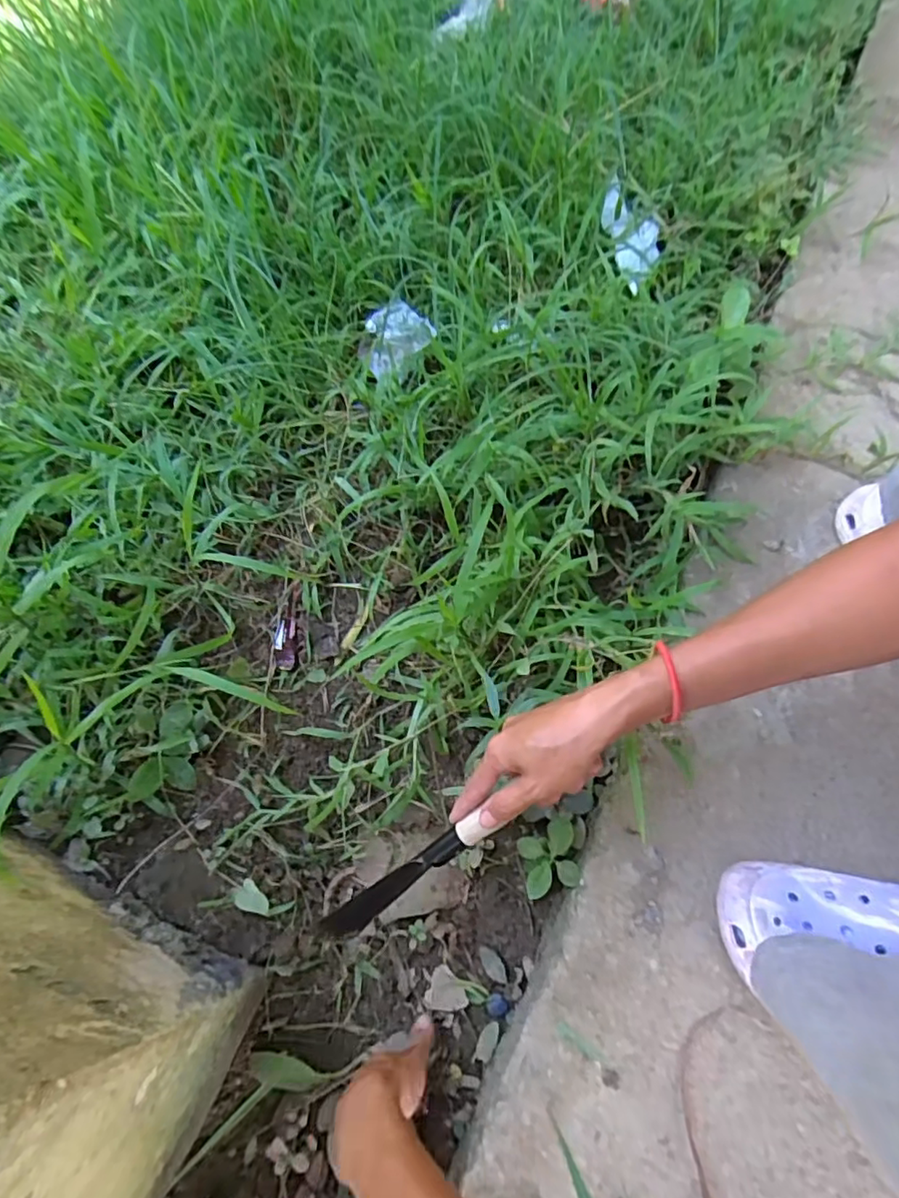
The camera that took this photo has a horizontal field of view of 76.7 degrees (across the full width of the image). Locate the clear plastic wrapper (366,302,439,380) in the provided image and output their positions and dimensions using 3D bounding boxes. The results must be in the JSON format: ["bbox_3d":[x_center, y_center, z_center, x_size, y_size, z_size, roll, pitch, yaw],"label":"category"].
[{"bbox_3d":[-0.061,-0.325,0.722,0.097,0.069,0.057,10,66,7],"label":"clear plastic wrapper"}]

